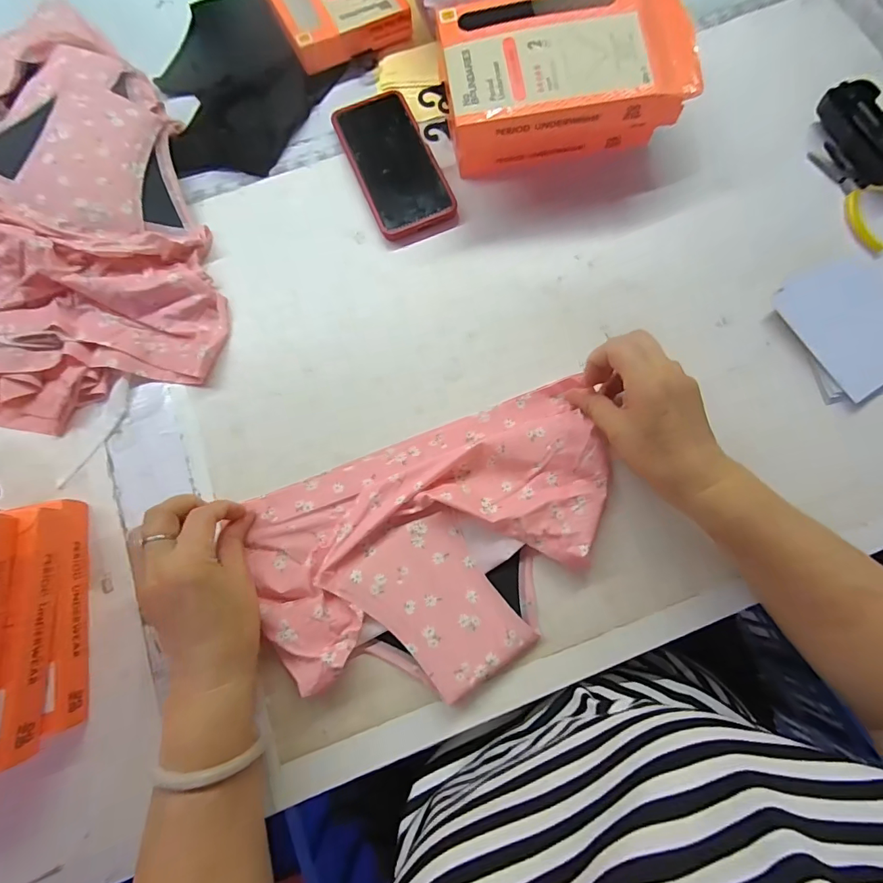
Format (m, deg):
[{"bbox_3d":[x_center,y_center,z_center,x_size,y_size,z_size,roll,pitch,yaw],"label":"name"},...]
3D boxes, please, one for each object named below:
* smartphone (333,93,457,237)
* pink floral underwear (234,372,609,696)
[{"bbox_3d":[-0.051,-0.286,0.445,0.079,0.011,0.170,-23,78,-4],"label":"smartphone"},{"bbox_3d":[0.004,0.083,0.352,0.292,0.026,0.189,-22,78,-3],"label":"pink floral underwear"}]

